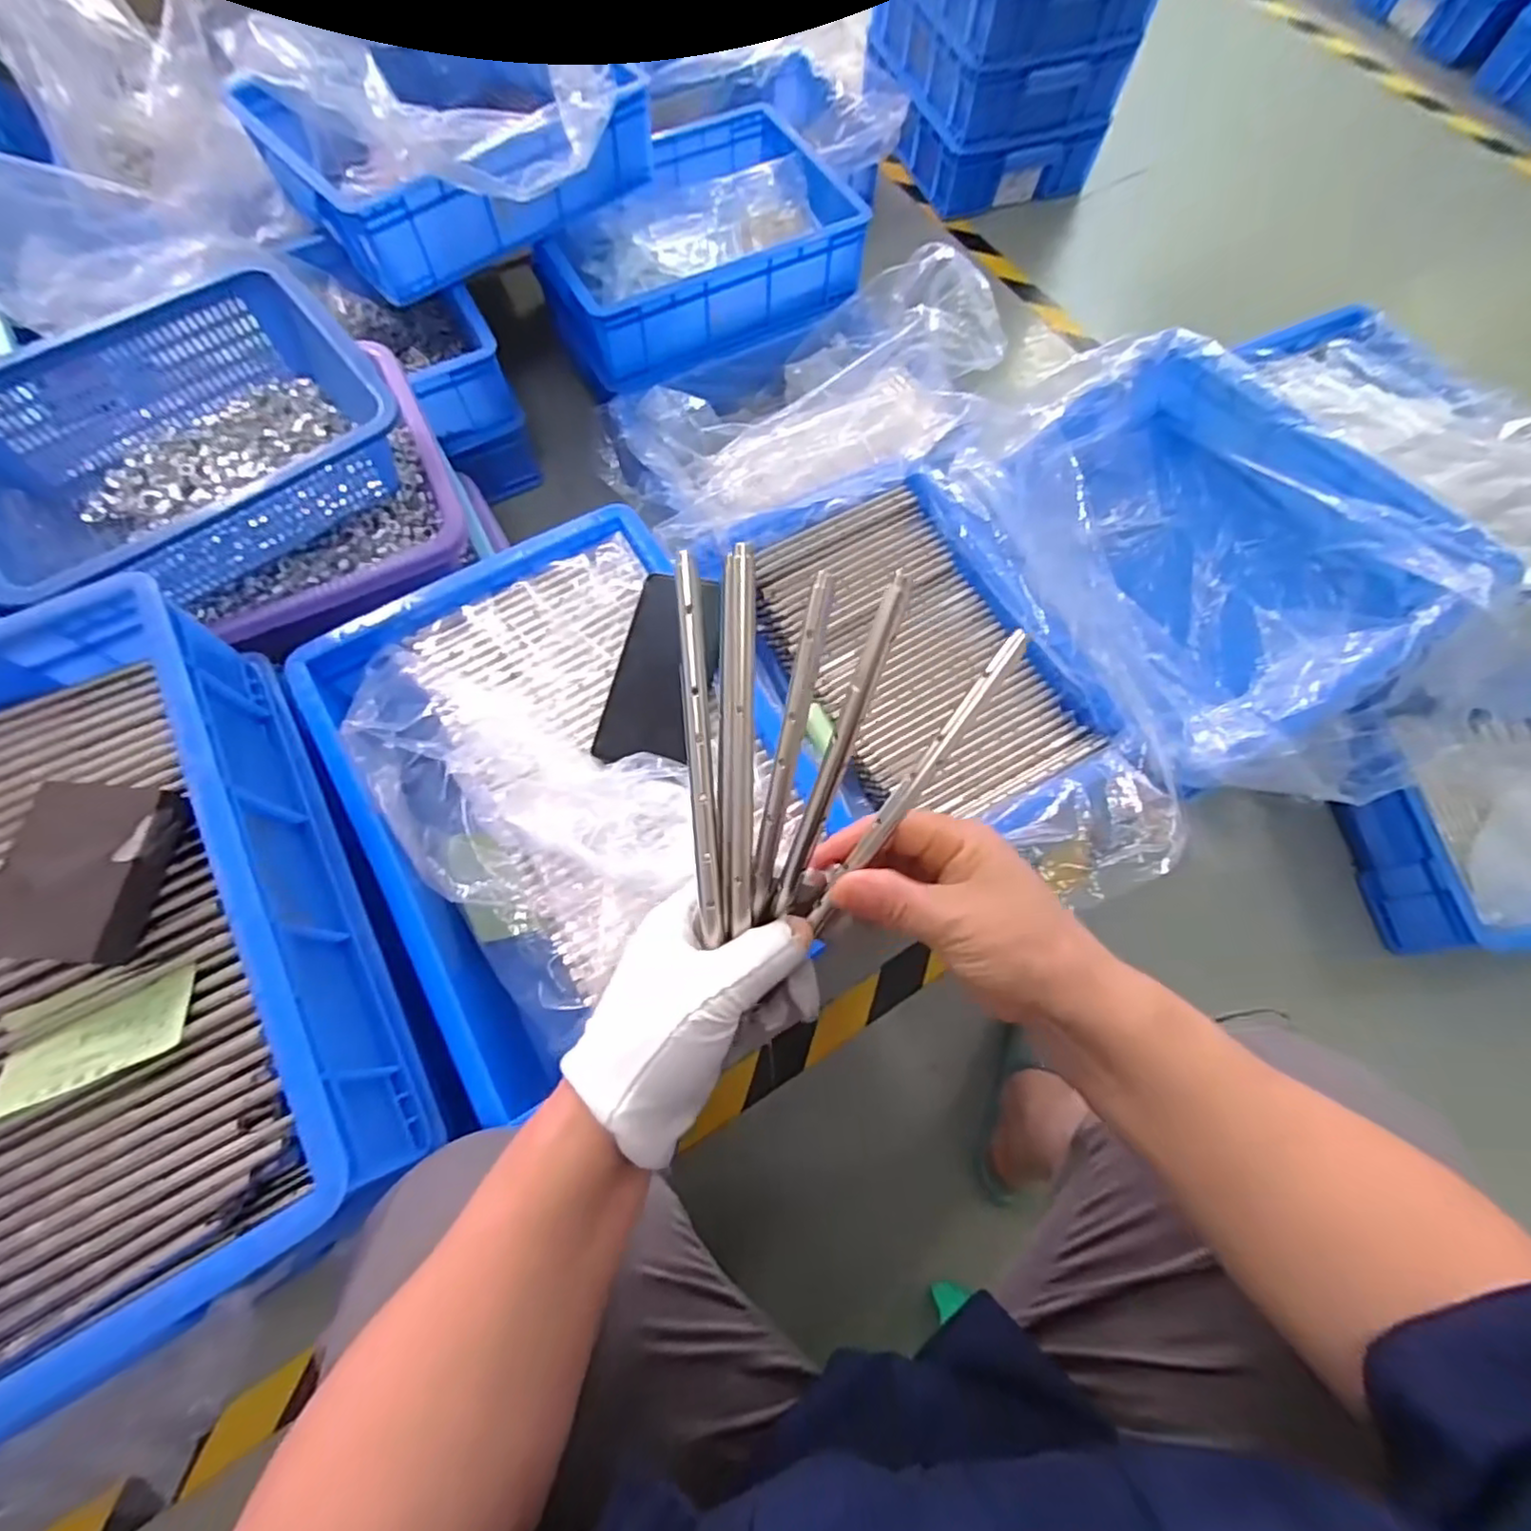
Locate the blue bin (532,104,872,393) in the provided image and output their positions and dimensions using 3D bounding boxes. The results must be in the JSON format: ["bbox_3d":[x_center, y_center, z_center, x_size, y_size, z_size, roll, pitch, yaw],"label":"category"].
[{"bbox_3d":[-0.105,-0.741,0.950,0.414,0.107,0.324,-25,72,-10],"label":"blue bin"}]

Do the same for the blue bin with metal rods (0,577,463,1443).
[{"bbox_3d":[-0.417,0.123,0.383,0.306,0.112,0.399,-27,72,-11],"label":"blue bin with metal rods"}]

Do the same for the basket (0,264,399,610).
[{"bbox_3d":[-0.484,-0.268,0.557,0.306,0.095,0.224,-41,75,-15],"label":"basket"}]

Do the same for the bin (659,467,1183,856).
[{"bbox_3d":[0.149,-0.098,0.661,0.278,0.100,0.432,-25,72,-11],"label":"bin"}]

